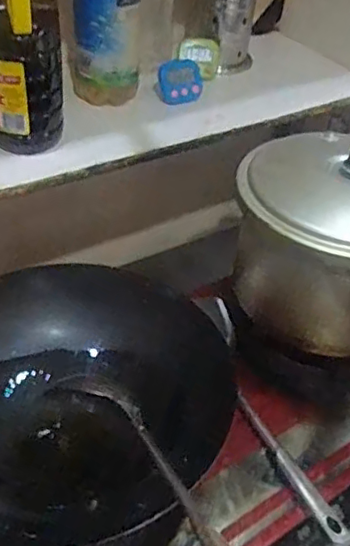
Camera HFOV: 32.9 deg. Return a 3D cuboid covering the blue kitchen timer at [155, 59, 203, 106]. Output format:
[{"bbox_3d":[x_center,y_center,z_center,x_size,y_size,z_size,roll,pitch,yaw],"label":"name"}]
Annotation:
[{"bbox_3d":[0.007,-0.290,0.903,0.069,0.064,0.019,-13,5,-7],"label":"blue kitchen timer"}]

